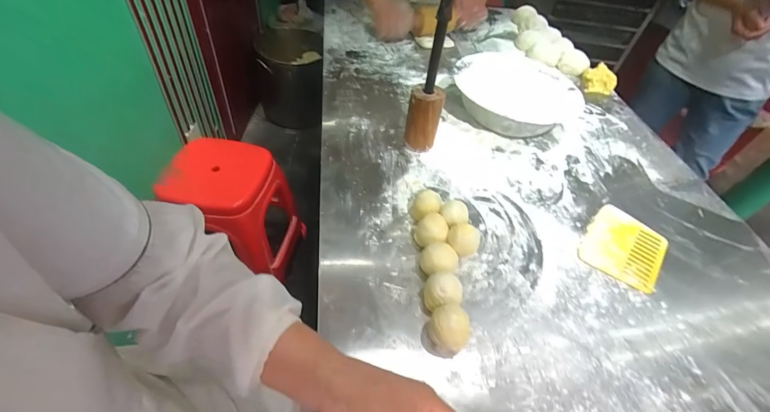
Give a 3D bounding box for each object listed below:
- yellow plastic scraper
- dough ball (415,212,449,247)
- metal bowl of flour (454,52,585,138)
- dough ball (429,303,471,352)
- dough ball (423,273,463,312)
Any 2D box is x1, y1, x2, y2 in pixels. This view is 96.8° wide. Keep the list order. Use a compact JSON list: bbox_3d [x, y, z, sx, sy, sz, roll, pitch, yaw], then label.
[{"bbox_3d":[0.404,0.068,0.578,0.116,0.009,0.161,34,53,23],"label":"yellow plastic scraper"},{"bbox_3d":[0.070,0.041,0.525,0.047,0.046,0.048,4,47,-4],"label":"dough ball"},{"bbox_3d":[0.299,-0.261,0.810,0.268,0.081,0.271,4,47,-4],"label":"metal bowl of flour"},{"bbox_3d":[0.083,0.153,0.428,0.053,0.053,0.043,15,48,7],"label":"dough ball"},{"bbox_3d":[0.076,0.119,0.457,0.046,0.051,0.048,4,47,-4],"label":"dough ball"}]

